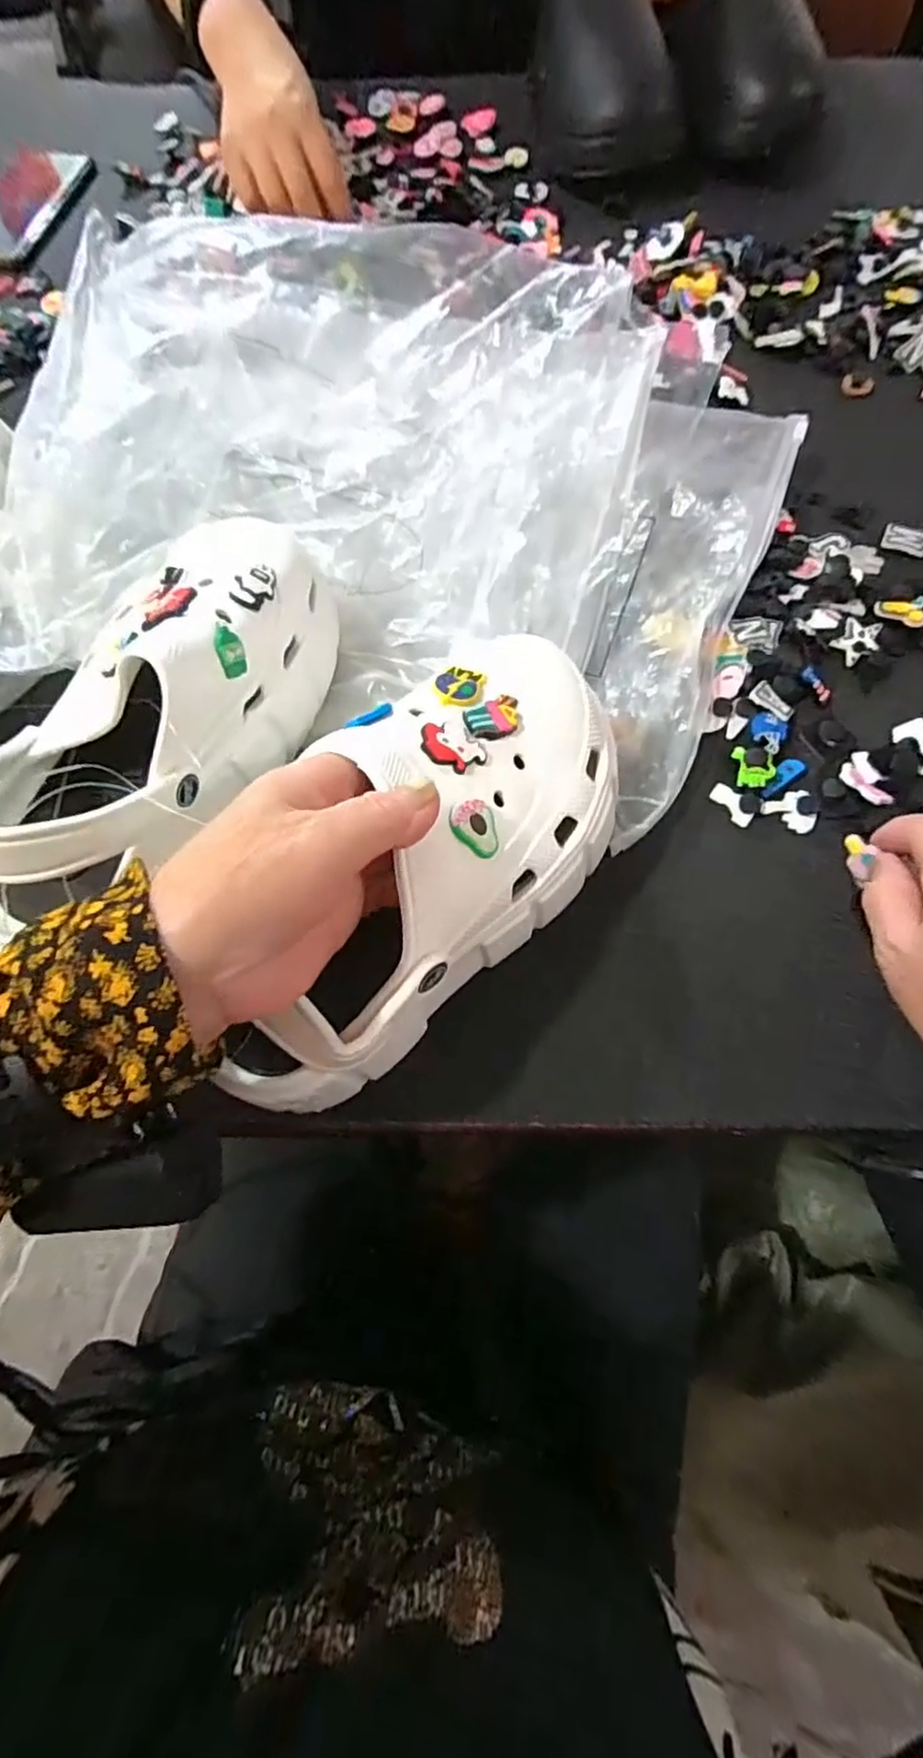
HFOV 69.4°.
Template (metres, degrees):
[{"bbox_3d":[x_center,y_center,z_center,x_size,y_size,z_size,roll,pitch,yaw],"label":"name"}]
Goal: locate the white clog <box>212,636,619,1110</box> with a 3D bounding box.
[{"bbox_3d":[-0.013,-0.009,0.288,0.121,0.087,0.233,26,75,9],"label":"white clog"}]

